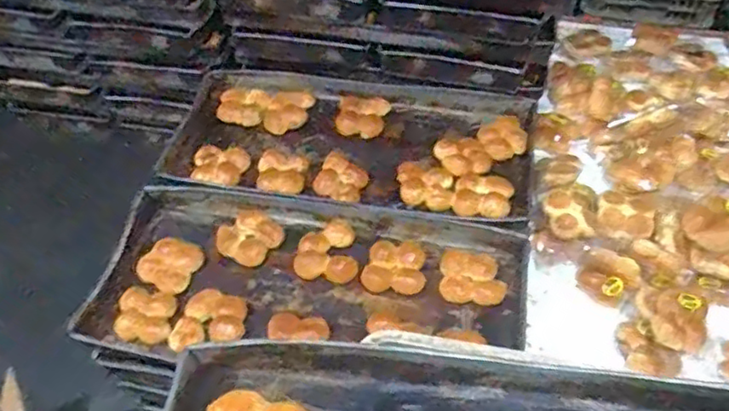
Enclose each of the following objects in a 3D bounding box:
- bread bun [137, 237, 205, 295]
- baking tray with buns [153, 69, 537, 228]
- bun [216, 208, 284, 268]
[{"bbox_3d":[-0.391,0.112,1.242,0.103,0.036,0.108,24,57,19],"label":"bread bun"},{"bbox_3d":[-0.033,-0.139,1.420,0.804,0.056,0.374,8,53,8],"label":"baking tray with buns"},{"bbox_3d":[-0.239,0.068,1.272,0.116,0.042,0.121,35,61,25],"label":"bun"}]

